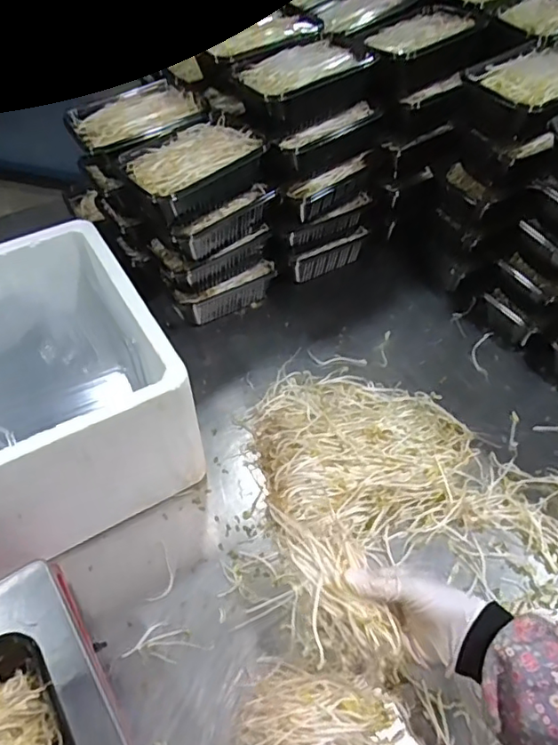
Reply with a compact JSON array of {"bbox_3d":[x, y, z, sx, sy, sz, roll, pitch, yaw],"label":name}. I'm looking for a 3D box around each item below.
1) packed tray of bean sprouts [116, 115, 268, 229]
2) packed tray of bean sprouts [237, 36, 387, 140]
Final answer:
[{"bbox_3d":[-0.113,-0.263,0.744,0.172,0.060,0.111,-33,58,-23],"label":"packed tray of bean sprouts"},{"bbox_3d":[0.042,-0.393,0.767,0.184,0.050,0.094,-29,57,-21],"label":"packed tray of bean sprouts"}]

